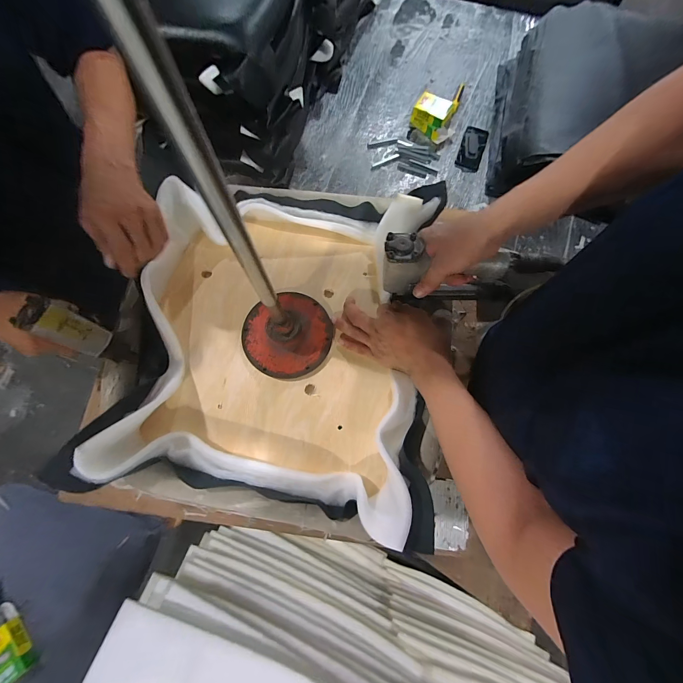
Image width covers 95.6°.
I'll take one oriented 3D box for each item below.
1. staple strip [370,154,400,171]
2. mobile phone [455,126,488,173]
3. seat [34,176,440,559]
[{"bbox_3d":[0.147,-0.609,1.050,0.114,0.007,0.021,-27,76,-8],"label":"staple strip"},{"bbox_3d":[0.446,-0.659,1.053,0.081,0.012,0.182,20,75,5],"label":"mobile phone"},{"bbox_3d":[-0.091,-0.017,0.479,0.450,0.100,0.505,8,75,2],"label":"seat"}]

